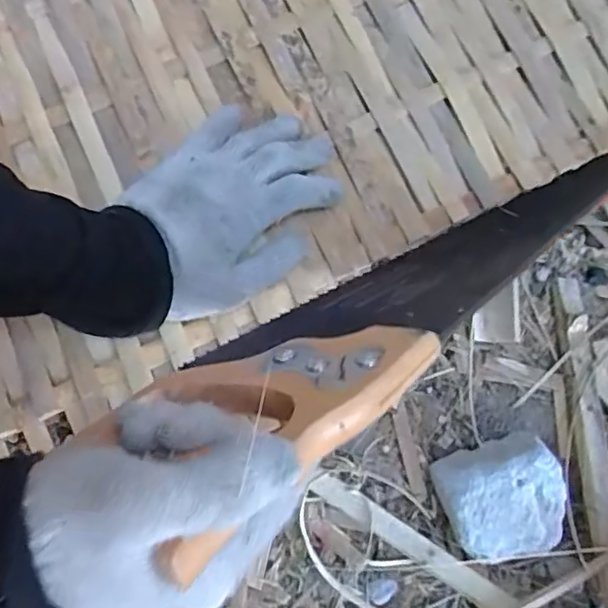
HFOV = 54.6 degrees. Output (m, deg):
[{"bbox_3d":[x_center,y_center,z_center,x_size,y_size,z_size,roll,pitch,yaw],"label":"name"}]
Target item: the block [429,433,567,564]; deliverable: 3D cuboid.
[{"bbox_3d":[0.155,0.153,0.461,0.089,0.045,0.084,-13,80,-4],"label":"block"}]

